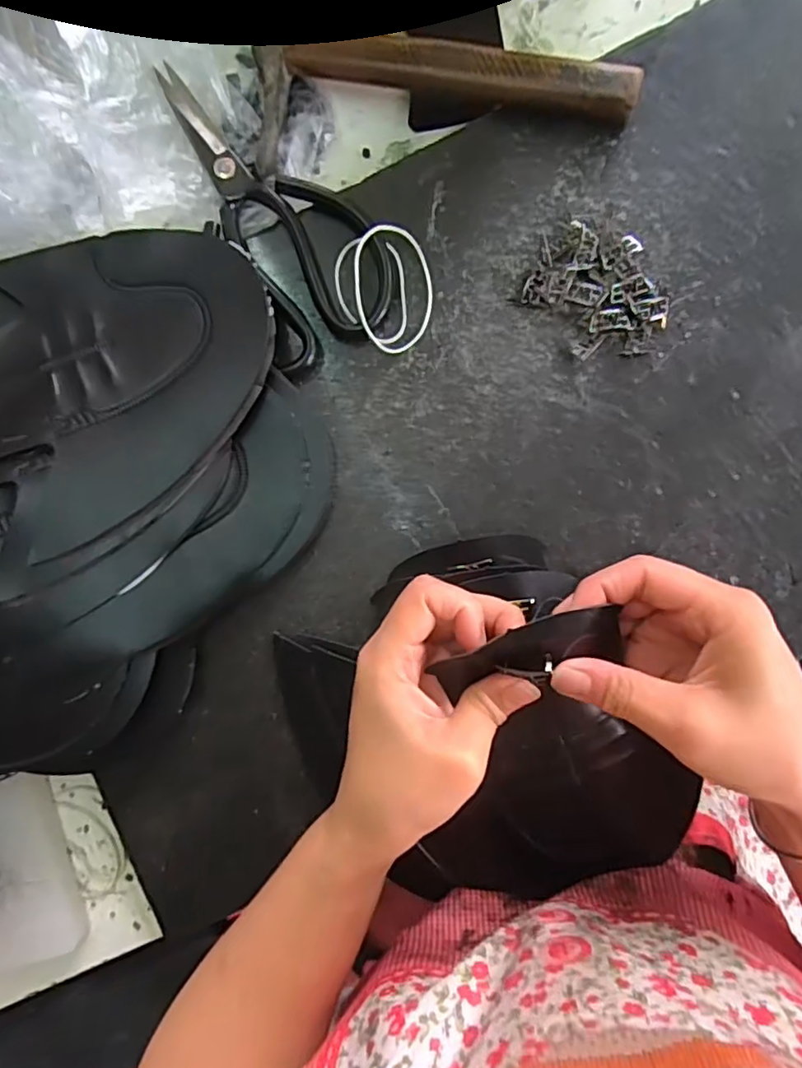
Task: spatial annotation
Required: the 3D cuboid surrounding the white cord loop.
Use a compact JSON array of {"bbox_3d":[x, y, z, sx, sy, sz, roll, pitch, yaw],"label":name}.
[{"bbox_3d":[-0.007,-0.134,0.324,0.052,0.014,0.064,-23,89,3],"label":"white cord loop"}]

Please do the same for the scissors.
[{"bbox_3d":[-0.064,-0.186,0.325,0.077,0.014,0.176,-22,89,3],"label":"scissors"}]

